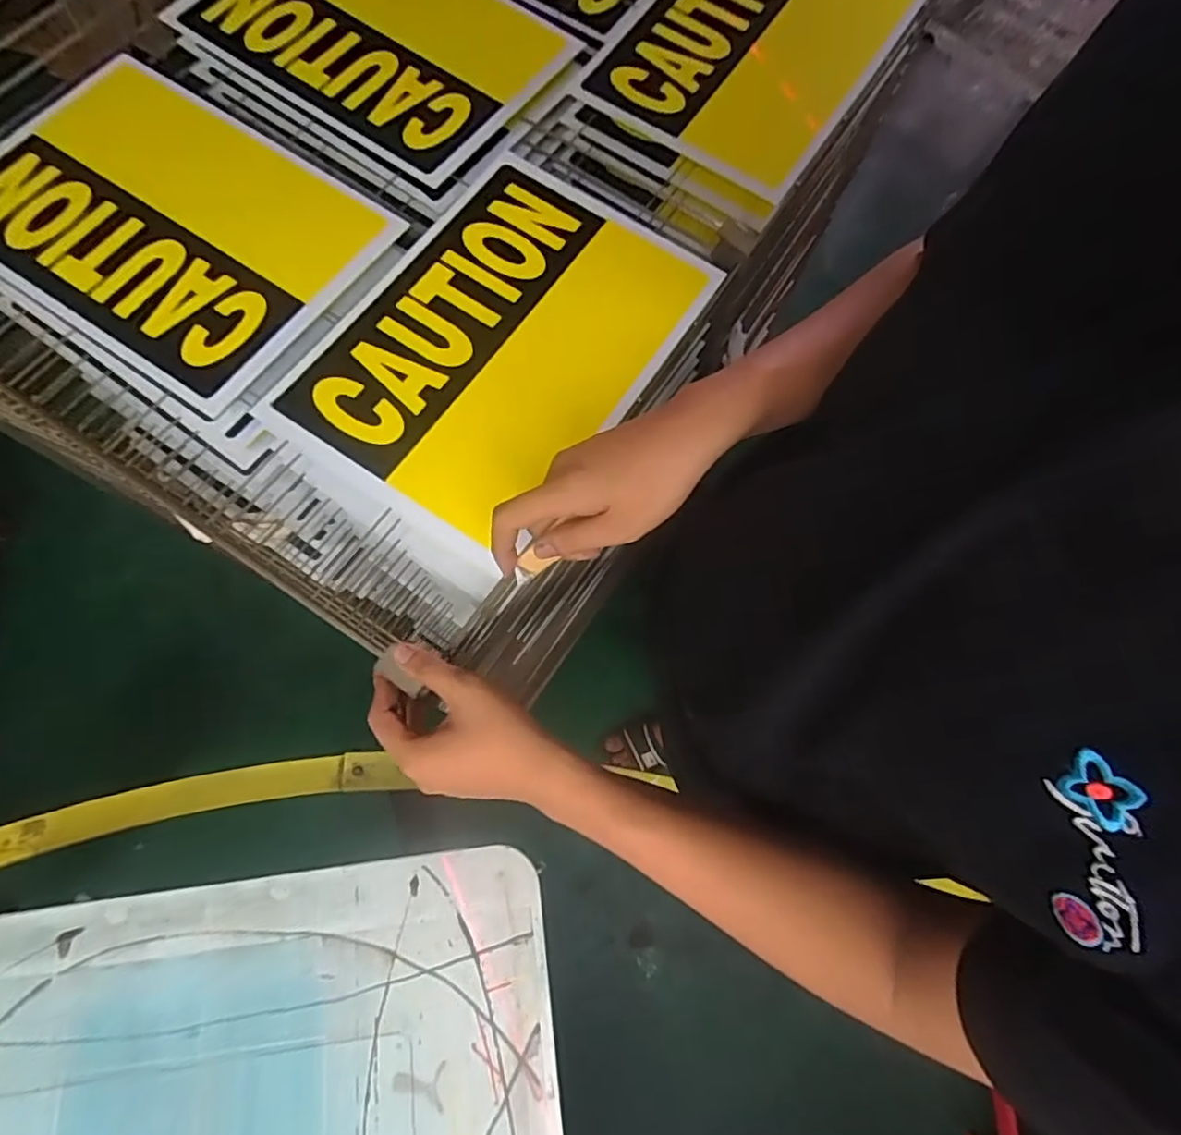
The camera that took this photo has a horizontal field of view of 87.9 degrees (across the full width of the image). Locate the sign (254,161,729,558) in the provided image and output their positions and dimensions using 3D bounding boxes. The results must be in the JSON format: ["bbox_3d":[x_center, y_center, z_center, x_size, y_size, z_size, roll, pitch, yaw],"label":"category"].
[{"bbox_3d":[-0.075,-0.205,0.540,0.245,0.009,0.351,35,75,6],"label":"sign"}]

